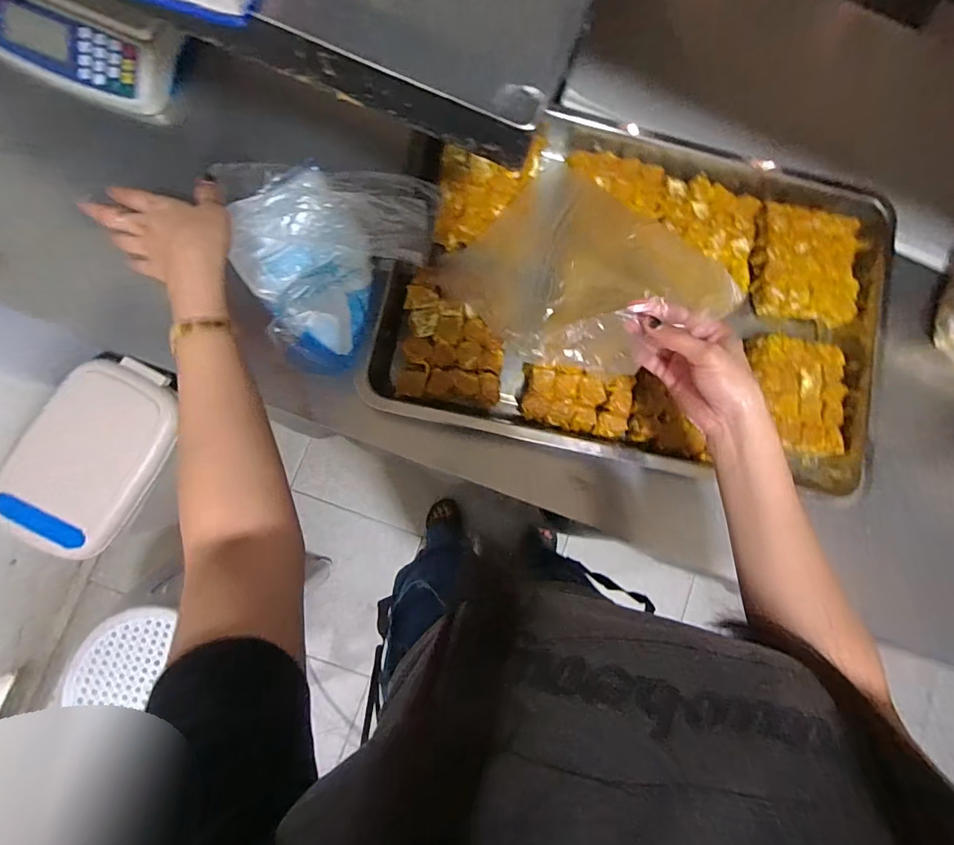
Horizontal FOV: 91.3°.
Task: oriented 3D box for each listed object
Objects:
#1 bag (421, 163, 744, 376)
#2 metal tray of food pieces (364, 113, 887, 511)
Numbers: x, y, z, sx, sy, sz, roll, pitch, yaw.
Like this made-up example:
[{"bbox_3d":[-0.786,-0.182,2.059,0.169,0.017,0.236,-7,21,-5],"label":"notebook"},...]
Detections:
[{"bbox_3d":[0.096,-0.150,0.447,0.183,0.155,0.219,-41,88,-8],"label":"bag"},{"bbox_3d":[0.194,-0.155,0.551,0.571,0.063,0.390,12,83,-3],"label":"metal tray of food pieces"}]

